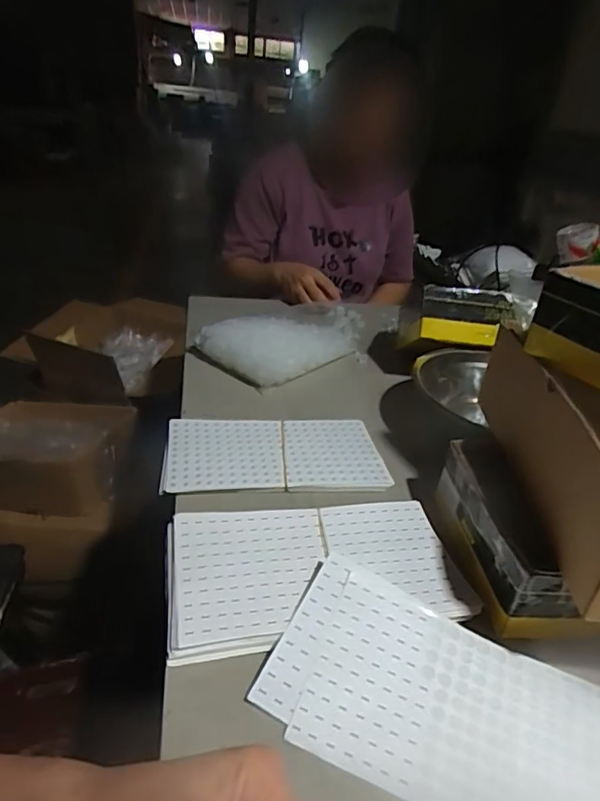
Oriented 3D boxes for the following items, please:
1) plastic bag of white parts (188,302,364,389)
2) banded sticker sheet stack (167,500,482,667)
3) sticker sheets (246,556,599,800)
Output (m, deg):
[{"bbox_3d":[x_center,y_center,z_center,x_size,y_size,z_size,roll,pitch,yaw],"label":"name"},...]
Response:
[{"bbox_3d":[0.006,-0.108,0.817,0.318,0.053,0.172,-21,38,-35],"label":"plastic bag of white parts"},{"bbox_3d":[0.012,0.135,0.424,0.231,0.019,0.126,-3,31,-11],"label":"banded sticker sheet stack"},{"bbox_3d":[0.106,0.197,0.332,0.249,0.031,0.125,16,33,20],"label":"sticker sheets"}]

